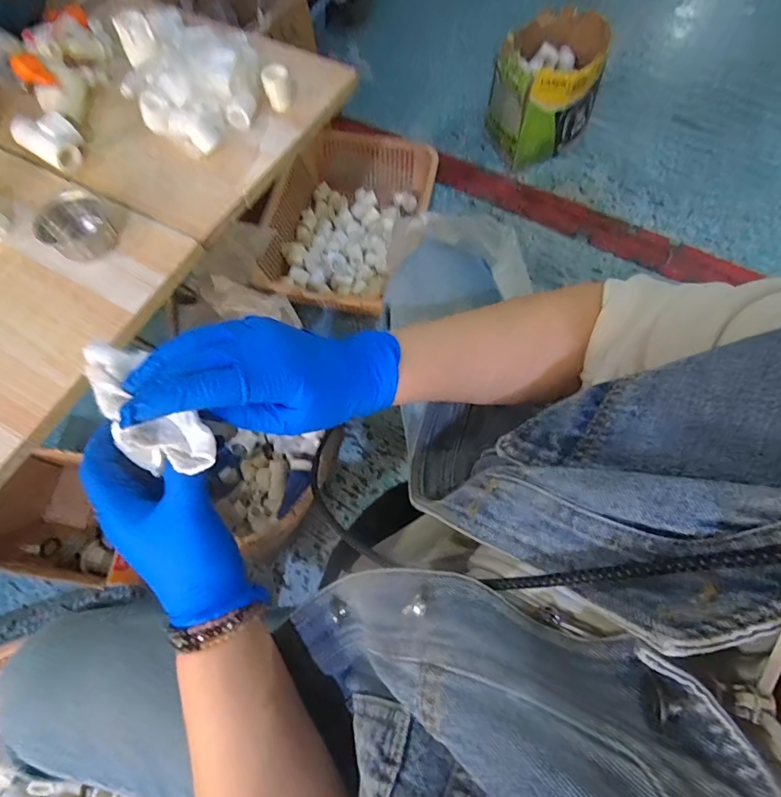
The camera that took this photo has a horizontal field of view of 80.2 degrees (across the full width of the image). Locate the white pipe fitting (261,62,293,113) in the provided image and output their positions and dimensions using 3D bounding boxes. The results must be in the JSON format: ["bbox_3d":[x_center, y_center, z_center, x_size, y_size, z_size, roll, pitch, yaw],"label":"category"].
[{"bbox_3d":[-0.146,-0.403,0.601,0.034,0.043,0.034,-14,68,-3],"label":"white pipe fitting"}]

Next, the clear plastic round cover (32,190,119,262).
[{"bbox_3d":[-0.347,-0.189,0.515,0.071,0.035,0.066,-1,68,2],"label":"clear plastic round cover"}]

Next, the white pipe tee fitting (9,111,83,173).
[{"bbox_3d":[-0.413,-0.315,0.563,0.072,0.038,0.053,29,72,13],"label":"white pipe tee fitting"}]

